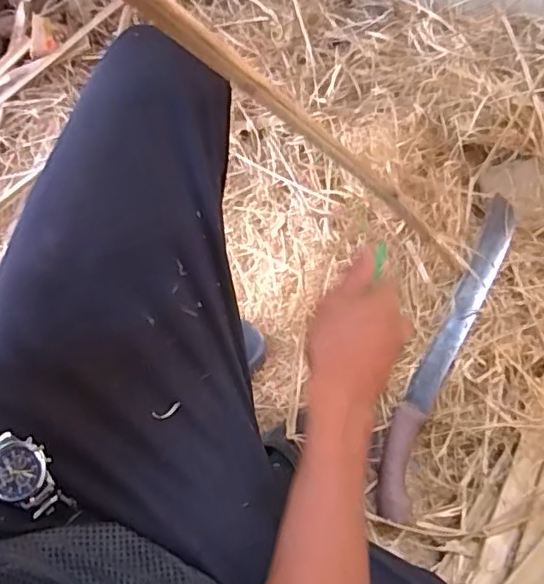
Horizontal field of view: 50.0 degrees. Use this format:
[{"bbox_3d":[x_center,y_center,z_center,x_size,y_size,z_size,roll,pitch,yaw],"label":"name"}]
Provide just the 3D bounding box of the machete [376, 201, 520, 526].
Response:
[{"bbox_3d":[0.206,0.066,0.685,0.048,0.031,0.403,22,74,8],"label":"machete"}]

